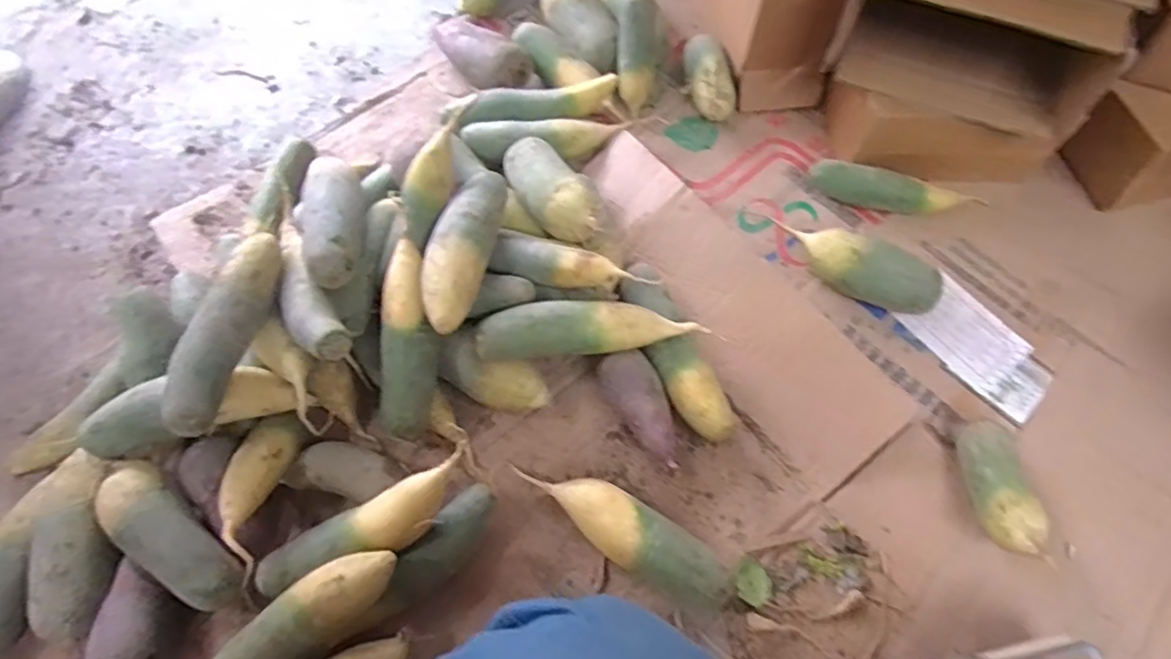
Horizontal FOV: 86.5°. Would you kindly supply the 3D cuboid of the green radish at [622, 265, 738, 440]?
[{"bbox_3d":[0.102,0.028,0.739,0.065,0.064,0.230,-24,67,-10],"label":"green radish"}]

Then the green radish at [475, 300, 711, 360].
[{"bbox_3d":[0.008,-0.005,0.682,0.250,0.055,0.055,-6,65,-2],"label":"green radish"}]

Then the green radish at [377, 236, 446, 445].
[{"bbox_3d":[-0.187,0.012,0.665,0.059,0.047,0.204,-1,89,-1],"label":"green radish"}]

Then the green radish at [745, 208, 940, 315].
[{"bbox_3d":[0.330,-0.089,0.788,0.234,0.079,0.068,30,69,13],"label":"green radish"}]

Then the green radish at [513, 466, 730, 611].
[{"bbox_3d":[0.039,0.211,0.658,0.248,0.067,0.066,30,69,14],"label":"green radish"}]

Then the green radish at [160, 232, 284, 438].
[{"bbox_3d":[-0.359,-0.002,0.622,0.054,0.048,0.210,16,66,8],"label":"green radish"}]

